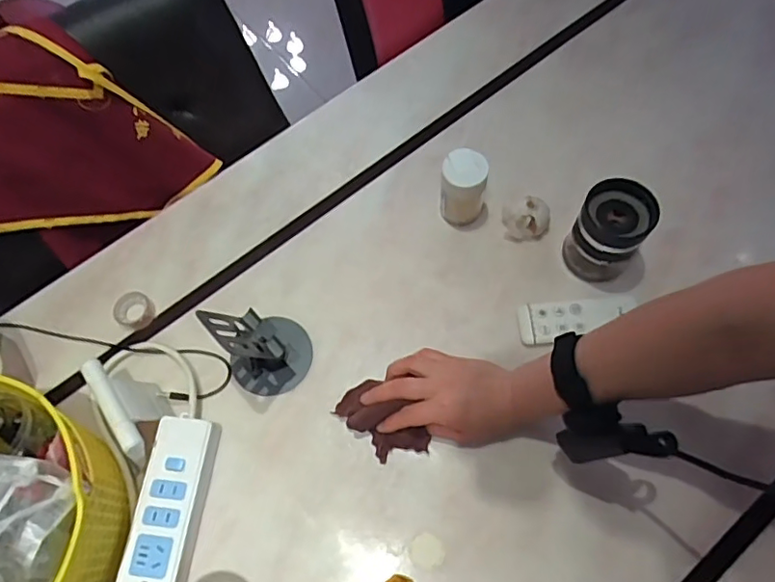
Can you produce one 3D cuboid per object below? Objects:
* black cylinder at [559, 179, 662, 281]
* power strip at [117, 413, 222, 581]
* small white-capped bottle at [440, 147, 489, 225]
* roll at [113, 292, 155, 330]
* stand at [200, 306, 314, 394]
[{"bbox_3d":[0.234,-0.059,0.611,0.072,0.103,0.072,-1,65,3],"label":"black cylinder"},{"bbox_3d":[-0.205,0.201,0.542,0.062,0.033,0.152,5,66,6],"label":"power strip"},{"bbox_3d":[0.086,-0.115,0.641,0.051,0.101,0.055,10,66,8],"label":"small white-capped bottle"},{"bbox_3d":[-0.283,0.023,0.634,0.039,0.023,0.039,-1,65,3],"label":"roll"},{"bbox_3d":[-0.123,0.050,0.556,0.072,0.122,0.083,40,74,19],"label":"stand"}]

